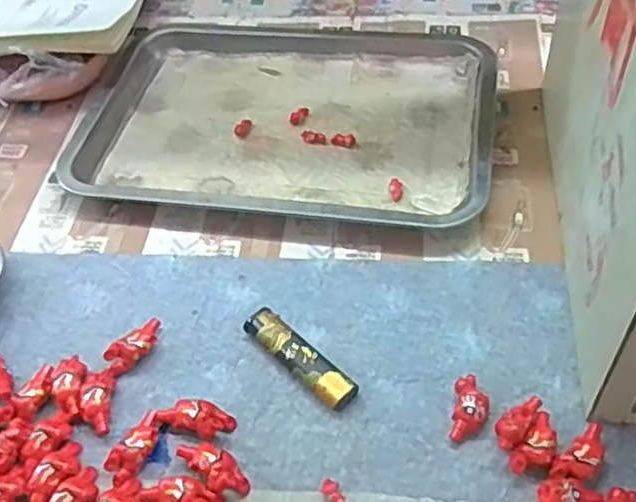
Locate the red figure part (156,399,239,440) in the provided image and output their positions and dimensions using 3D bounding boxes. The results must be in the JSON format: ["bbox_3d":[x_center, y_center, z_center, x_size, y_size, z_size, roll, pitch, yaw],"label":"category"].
[{"bbox_3d":[-0.069,0.094,0.394,0.041,0.015,0.019,17,54,18],"label":"red figure part"}]

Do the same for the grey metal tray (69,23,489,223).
[{"bbox_3d":[-0.023,-0.112,0.555,0.311,0.020,0.226,5,52,10],"label":"grey metal tray"}]

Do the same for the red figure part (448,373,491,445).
[{"bbox_3d":[0.085,0.087,0.386,0.019,0.013,0.037,7,52,11],"label":"red figure part"}]

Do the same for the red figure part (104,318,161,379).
[{"bbox_3d":[-0.112,0.058,0.428,0.015,0.015,0.043,31,60,27],"label":"red figure part"}]

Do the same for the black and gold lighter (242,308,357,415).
[{"bbox_3d":[-0.011,0.063,0.415,0.019,0.013,0.079,-39,58,-24],"label":"black and gold lighter"}]

